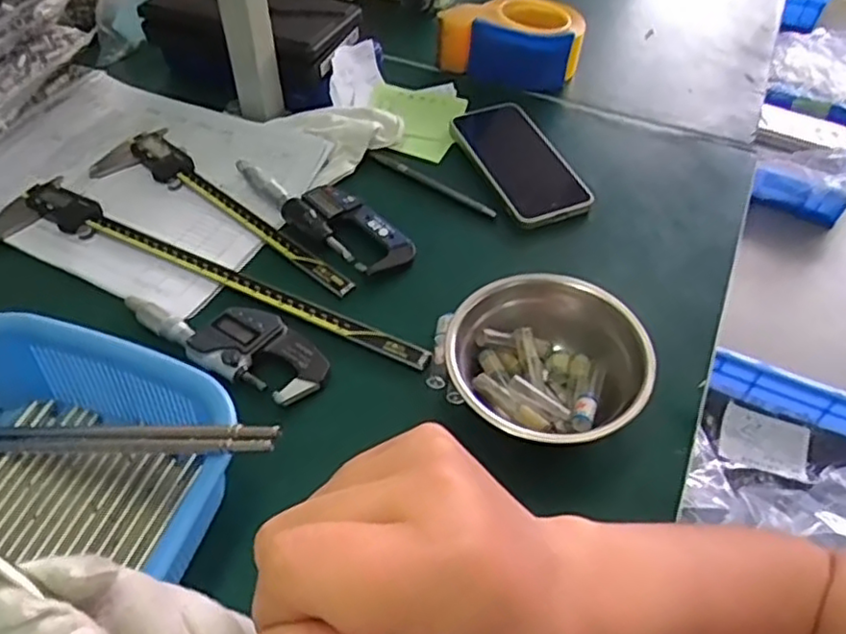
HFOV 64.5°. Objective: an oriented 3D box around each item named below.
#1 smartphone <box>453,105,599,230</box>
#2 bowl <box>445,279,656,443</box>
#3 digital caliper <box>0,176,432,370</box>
[{"bbox_3d":[0.088,-0.142,0.603,0.076,0.017,0.147,-19,54,-15],"label":"smartphone"},{"bbox_3d":[0.081,0.031,0.439,0.130,0.055,0.120,-22,55,-17],"label":"bowl"},{"bbox_3d":[-0.175,-0.029,0.516,0.381,0.014,0.077,21,54,15],"label":"digital caliper"}]

